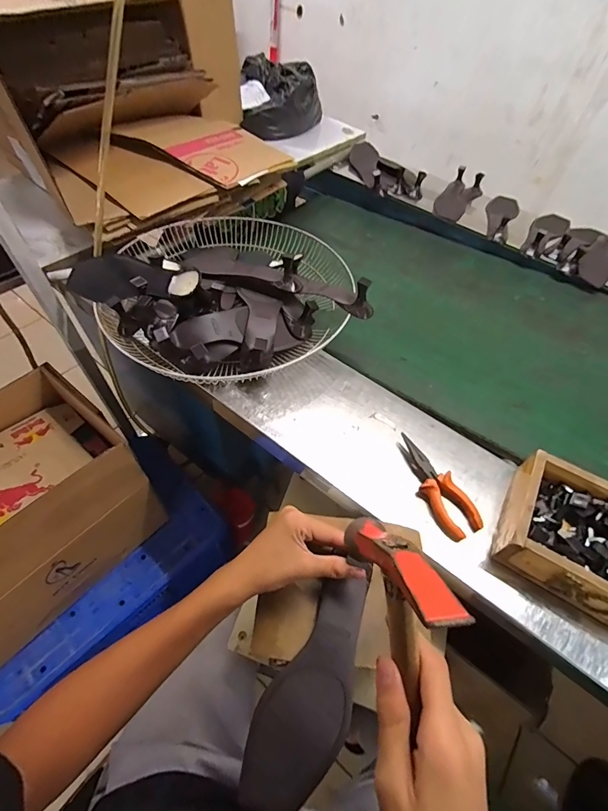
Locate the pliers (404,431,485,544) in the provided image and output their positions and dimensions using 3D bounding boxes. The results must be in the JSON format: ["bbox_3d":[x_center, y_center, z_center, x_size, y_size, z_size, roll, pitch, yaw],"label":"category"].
[{"bbox_3d":[0.179,0.108,0.517,0.049,0.022,0.147,-20,57,-18],"label":"pliers"}]

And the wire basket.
[{"bbox_3d":[-0.138,-0.225,0.681,0.385,0.123,0.394,-9,55,-11],"label":"wire basket"}]

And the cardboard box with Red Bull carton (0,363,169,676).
[{"bbox_3d":[-0.599,0.253,0.767,0.295,0.364,0.477,36,59,20],"label":"cardboard box with Red Bull carton"}]

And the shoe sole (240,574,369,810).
[{"bbox_3d":[0.011,0.276,0.372,0.077,0.011,0.203,24,65,13],"label":"shoe sole"}]

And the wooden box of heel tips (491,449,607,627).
[{"bbox_3d":[0.348,0.166,0.469,0.185,0.063,0.160,26,56,14],"label":"wooden box of heel tips"}]

